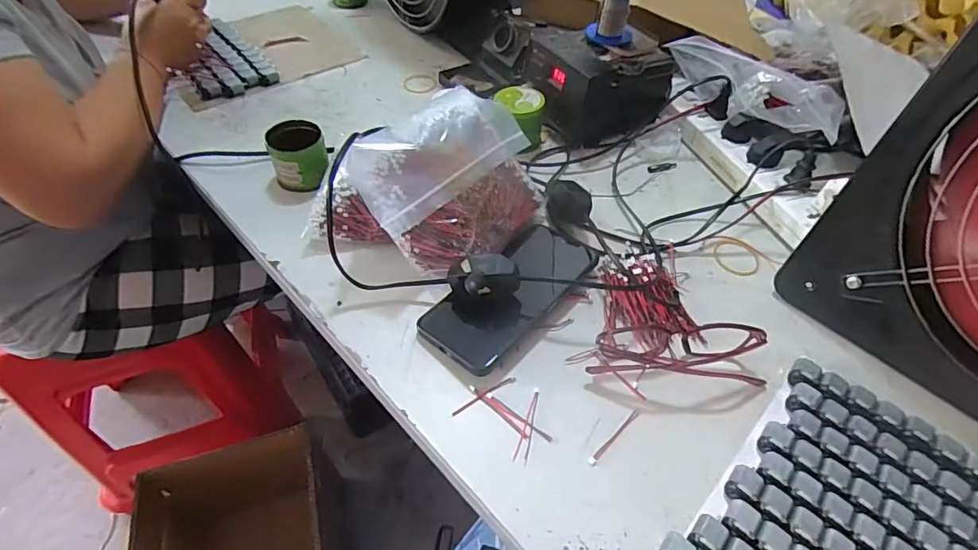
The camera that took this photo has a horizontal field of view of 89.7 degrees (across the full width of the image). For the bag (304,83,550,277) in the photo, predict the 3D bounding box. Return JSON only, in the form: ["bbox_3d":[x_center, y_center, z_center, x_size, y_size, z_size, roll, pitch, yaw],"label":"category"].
[{"bbox_3d":[-0.057,-0.089,0.465,0.199,0.100,0.170,17,52,11],"label":"bag"}]

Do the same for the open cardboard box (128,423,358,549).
[{"bbox_3d":[-0.425,0.467,0.863,0.314,0.304,0.251,-10,51,-11],"label":"open cardboard box"}]

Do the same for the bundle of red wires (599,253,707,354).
[{"bbox_3d":[0.140,0.021,0.431,0.076,0.023,0.099,2,50,-2],"label":"bundle of red wires"}]

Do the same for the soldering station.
[{"bbox_3d":[0.131,-0.234,0.598,0.146,0.092,0.123,-24,55,-21],"label":"soldering station"}]

